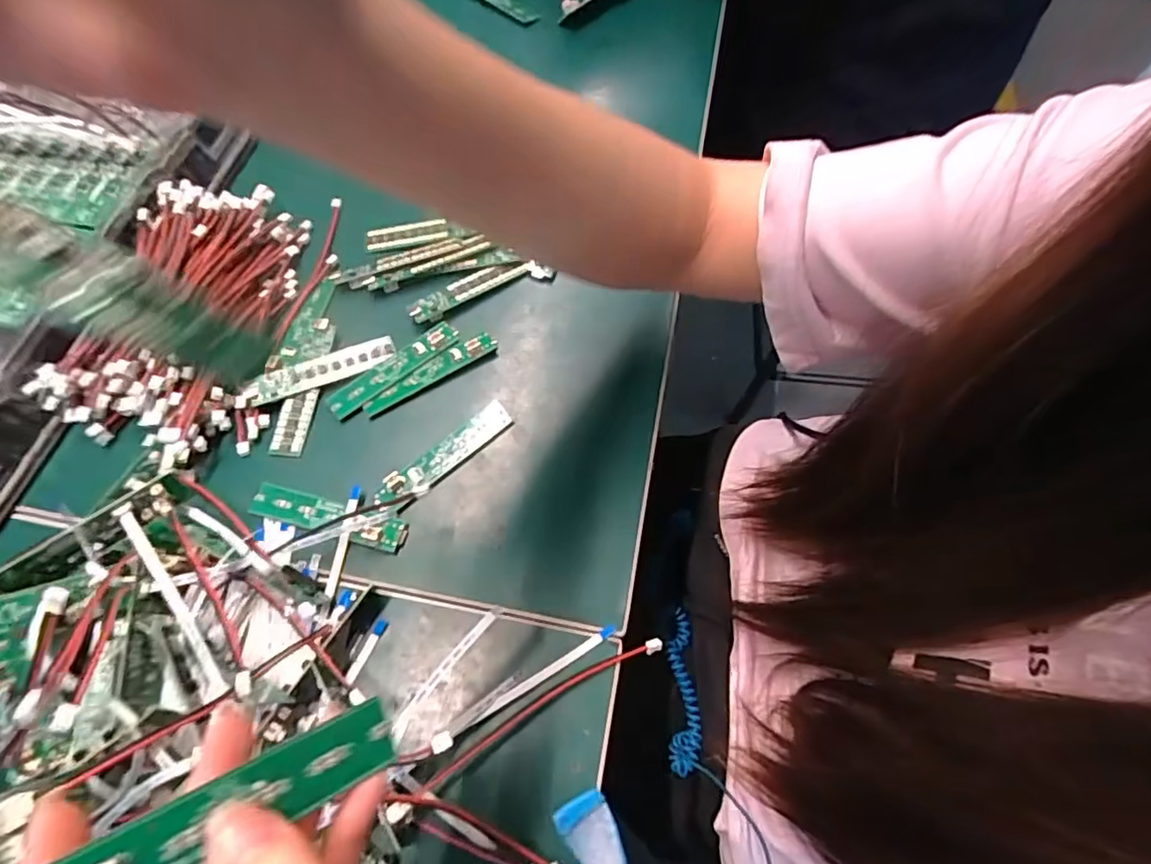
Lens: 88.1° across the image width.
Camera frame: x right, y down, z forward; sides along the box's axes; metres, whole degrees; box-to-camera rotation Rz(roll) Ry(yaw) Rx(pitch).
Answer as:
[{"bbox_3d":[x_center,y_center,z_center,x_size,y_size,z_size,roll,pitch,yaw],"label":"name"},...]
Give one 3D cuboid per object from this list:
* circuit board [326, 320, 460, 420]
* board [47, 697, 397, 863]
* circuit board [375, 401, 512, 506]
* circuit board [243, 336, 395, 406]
[{"bbox_3d":[-0.107,-0.039,0.349,0.083,0.004,0.018,-38,72,-14],"label":"circuit board"},{"bbox_3d":[-0.080,0.085,0.130,0.083,0.009,0.016,-14,57,-44],"label":"board"},{"bbox_3d":[-0.070,0.012,0.326,0.082,0.006,0.019,-42,70,-16],"label":"circuit board"},{"bbox_3d":[-0.147,-0.037,0.344,0.084,0.005,0.017,-24,66,-9],"label":"circuit board"}]

